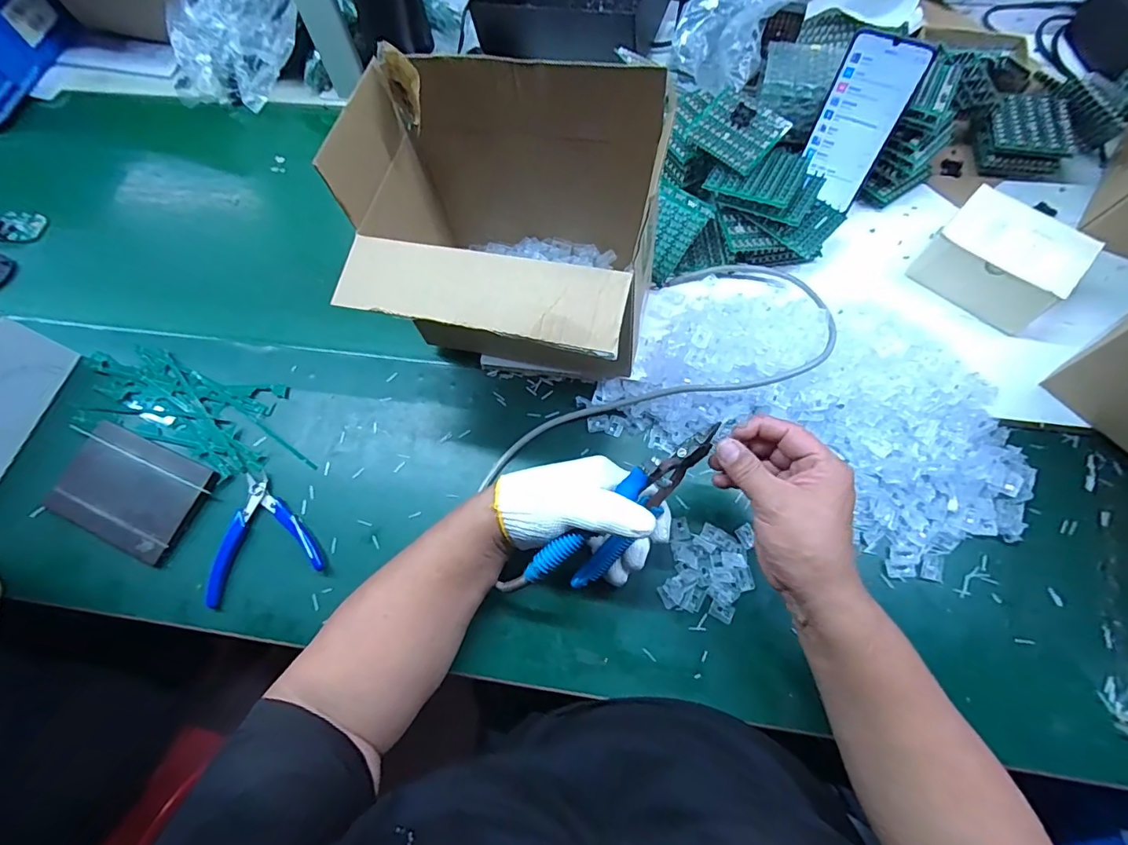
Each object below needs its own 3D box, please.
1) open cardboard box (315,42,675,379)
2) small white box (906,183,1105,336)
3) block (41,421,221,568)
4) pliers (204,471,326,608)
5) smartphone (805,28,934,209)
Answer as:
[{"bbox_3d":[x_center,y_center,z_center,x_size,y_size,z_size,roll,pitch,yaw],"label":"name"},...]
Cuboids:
[{"bbox_3d":[-0.043,-0.158,0.465,0.234,0.232,0.242,13,69,8],"label":"open cardboard box"},{"bbox_3d":[0.439,-0.165,0.510,0.117,0.060,0.089,40,75,16],"label":"small white box"},{"bbox_3d":[-0.431,0.067,0.501,0.148,0.010,0.098,20,70,10],"label":"block"},{"bbox_3d":[-0.295,0.104,0.488,0.105,0.009,0.113,-20,68,-5],"label":"pliers"},{"bbox_3d":[0.305,-0.311,0.532,0.075,0.151,0.015,28,50,16],"label":"smartphone"}]

